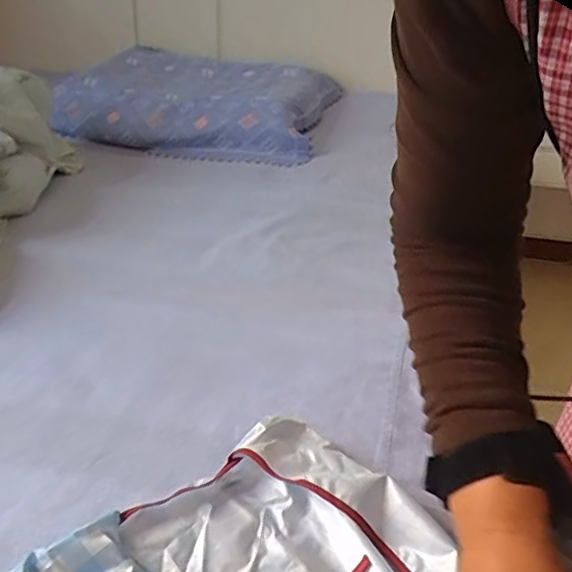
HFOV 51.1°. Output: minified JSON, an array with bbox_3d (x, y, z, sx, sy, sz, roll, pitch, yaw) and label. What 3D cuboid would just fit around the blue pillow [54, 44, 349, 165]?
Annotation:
[{"bbox_3d":[-0.227,-0.493,1.599,0.668,0.145,0.465,6,35,12],"label":"blue pillow"}]

